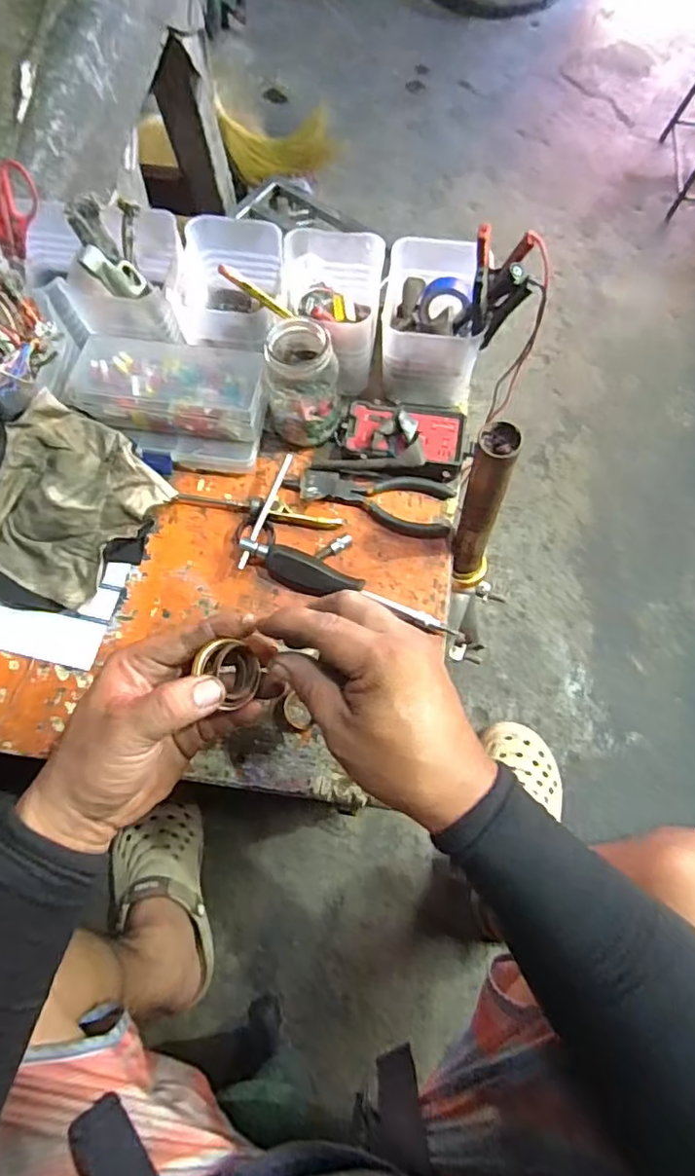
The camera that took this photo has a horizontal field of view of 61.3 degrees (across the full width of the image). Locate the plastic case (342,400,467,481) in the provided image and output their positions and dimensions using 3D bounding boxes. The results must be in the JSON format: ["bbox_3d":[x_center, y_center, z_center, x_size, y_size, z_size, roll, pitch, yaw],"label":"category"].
[{"bbox_3d":[0.051,-0.133,0.527,0.105,0.024,0.067,13,72,4],"label":"plastic case"}]

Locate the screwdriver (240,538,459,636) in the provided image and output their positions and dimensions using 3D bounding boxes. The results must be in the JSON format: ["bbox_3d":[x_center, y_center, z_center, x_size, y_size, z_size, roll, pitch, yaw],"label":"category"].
[{"bbox_3d":[0.000,0.001,0.489,0.187,0.022,0.029,25,73,7],"label":"screwdriver"}]

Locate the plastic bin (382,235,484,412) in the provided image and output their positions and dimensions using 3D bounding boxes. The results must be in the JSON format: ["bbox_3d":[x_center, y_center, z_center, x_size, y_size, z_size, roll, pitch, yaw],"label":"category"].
[{"bbox_3d":[0.074,-0.238,0.531,0.088,0.083,0.119,2,72,0],"label":"plastic bin"}]

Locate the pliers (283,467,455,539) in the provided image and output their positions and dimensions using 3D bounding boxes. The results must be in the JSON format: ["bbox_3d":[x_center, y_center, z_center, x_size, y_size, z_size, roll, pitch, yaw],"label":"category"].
[{"bbox_3d":[0.019,-0.082,0.519,0.148,0.011,0.050,14,72,4],"label":"pliers"}]

